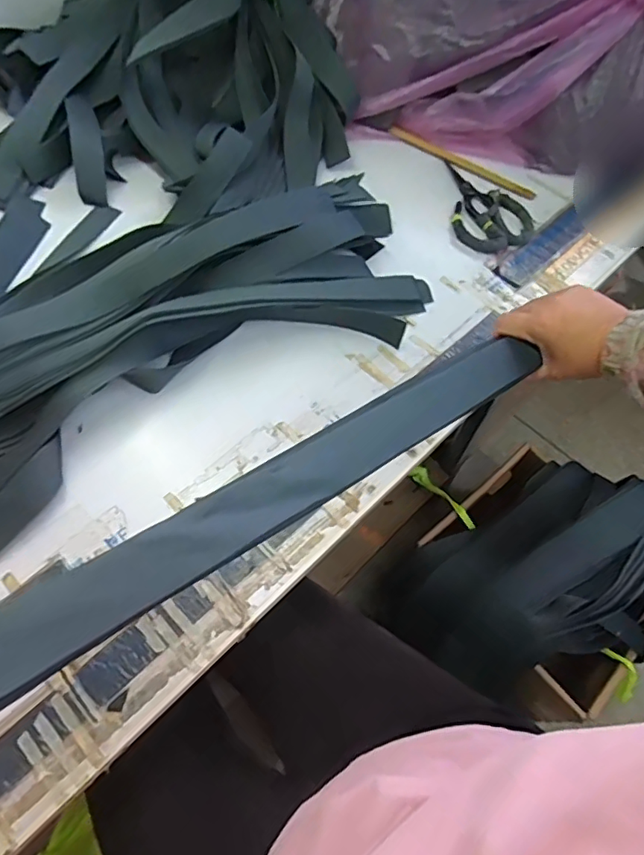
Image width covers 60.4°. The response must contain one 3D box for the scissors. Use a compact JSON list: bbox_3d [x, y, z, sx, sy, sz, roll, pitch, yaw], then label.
[{"bbox_3d":[0.214,-0.308,0.764,0.101,0.012,0.172,-22,65,-13],"label":"scissors"}]

